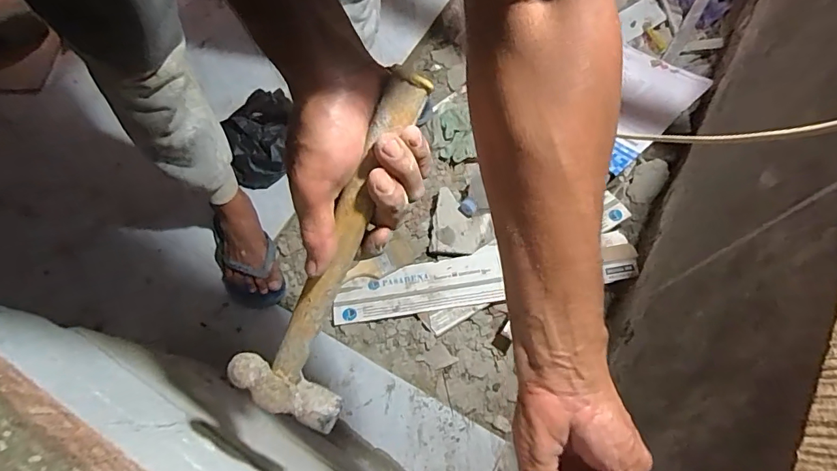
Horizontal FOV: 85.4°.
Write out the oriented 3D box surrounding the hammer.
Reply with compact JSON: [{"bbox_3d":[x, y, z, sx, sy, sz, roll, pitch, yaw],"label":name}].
[{"bbox_3d":[-0.058,0.019,0.323,0.086,0.024,0.273,29,109,11],"label":"hammer"}]

